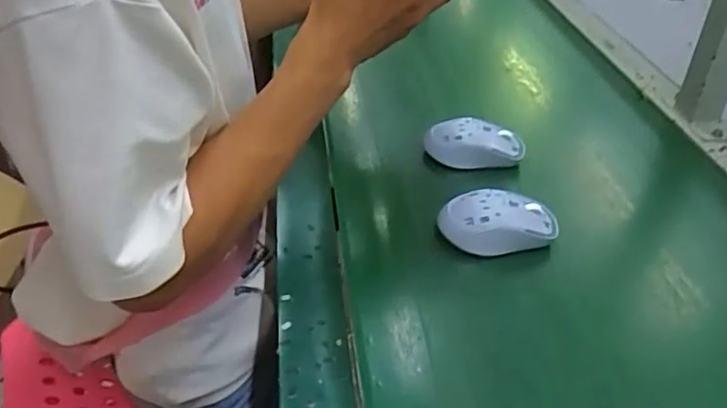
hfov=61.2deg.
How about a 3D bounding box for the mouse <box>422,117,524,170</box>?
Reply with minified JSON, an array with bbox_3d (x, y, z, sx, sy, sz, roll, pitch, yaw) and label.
[{"bbox_3d":[0.112,-0.061,0.618,0.095,0.030,0.047,0,39,-2],"label":"mouse"}]

